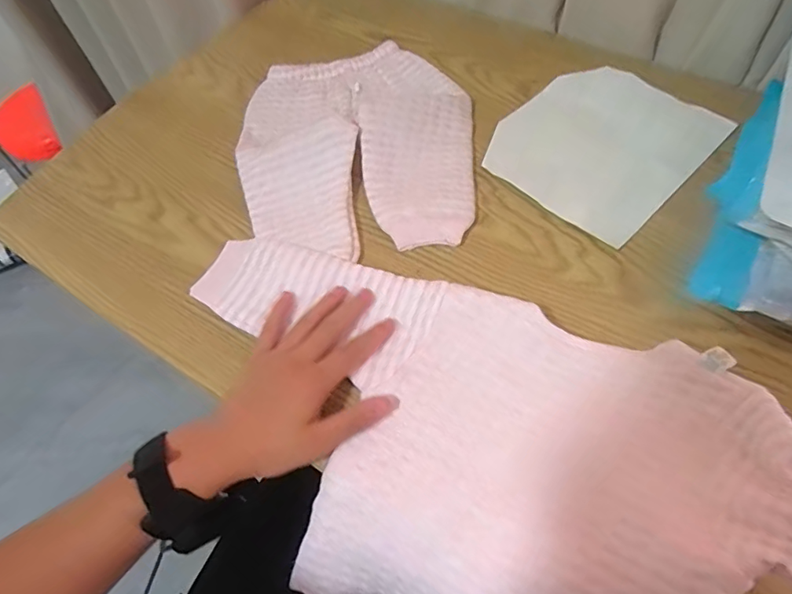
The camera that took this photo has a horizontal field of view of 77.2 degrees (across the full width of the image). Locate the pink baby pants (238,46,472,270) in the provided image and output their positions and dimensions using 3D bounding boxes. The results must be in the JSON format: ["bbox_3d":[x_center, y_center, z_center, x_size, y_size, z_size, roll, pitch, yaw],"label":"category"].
[{"bbox_3d":[-0.041,-0.169,0.521,0.240,0.045,0.284,-11,58,-2],"label":"pink baby pants"}]

